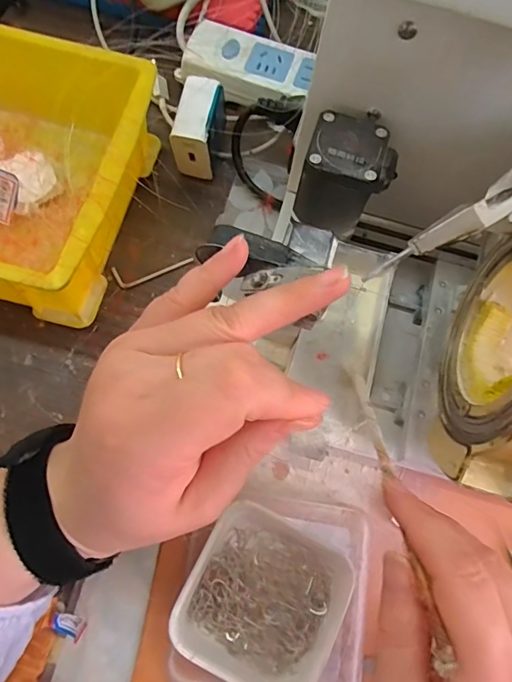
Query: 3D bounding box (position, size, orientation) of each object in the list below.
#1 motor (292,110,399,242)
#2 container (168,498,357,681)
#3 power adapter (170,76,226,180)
[{"bbox_3d":[0.052,-0.096,0.272,0.048,0.046,0.051,19,74,3],"label":"motor"},{"bbox_3d":[0.005,0.142,0.255,0.082,0.032,0.079,30,71,6],"label":"container"},{"bbox_3d":[-0.042,-0.160,0.347,0.030,0.050,0.049,12,71,-1],"label":"power adapter"}]

